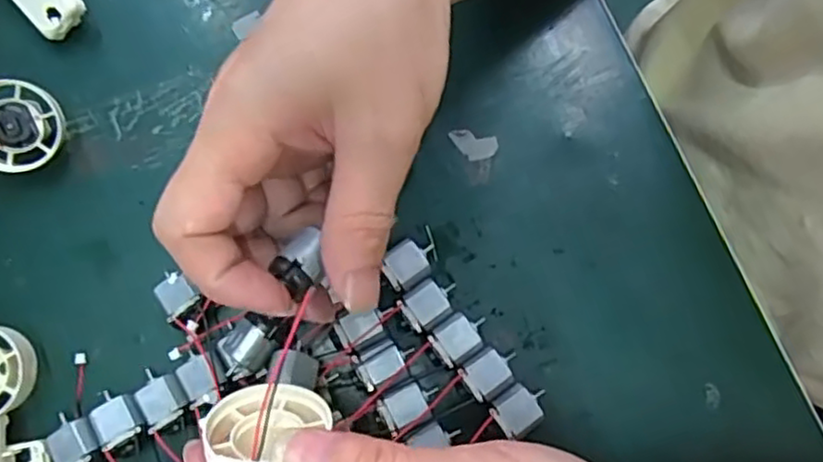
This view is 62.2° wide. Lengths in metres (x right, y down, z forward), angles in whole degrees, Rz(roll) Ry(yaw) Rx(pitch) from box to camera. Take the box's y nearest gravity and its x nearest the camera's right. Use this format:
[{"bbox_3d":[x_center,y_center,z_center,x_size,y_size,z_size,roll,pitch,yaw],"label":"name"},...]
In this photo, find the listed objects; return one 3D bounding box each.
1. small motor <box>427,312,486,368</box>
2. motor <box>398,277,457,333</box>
[{"bbox_3d":[0.021,0.046,0.302,0.026,0.018,0.018,-36,81,-6],"label":"small motor"},{"bbox_3d":[0.008,0.032,0.306,0.025,0.015,0.018,-34,80,-6],"label":"motor"}]

